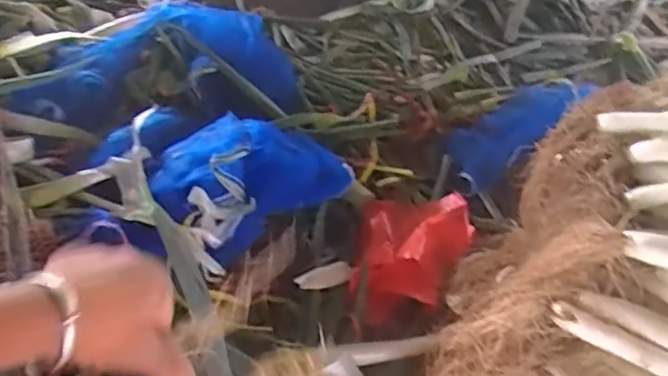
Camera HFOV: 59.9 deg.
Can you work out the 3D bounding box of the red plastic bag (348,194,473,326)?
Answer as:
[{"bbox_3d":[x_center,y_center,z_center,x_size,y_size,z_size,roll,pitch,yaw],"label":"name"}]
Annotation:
[{"bbox_3d":[0.130,0.119,0.990,0.192,0.083,0.274,11,43,4],"label":"red plastic bag"}]

